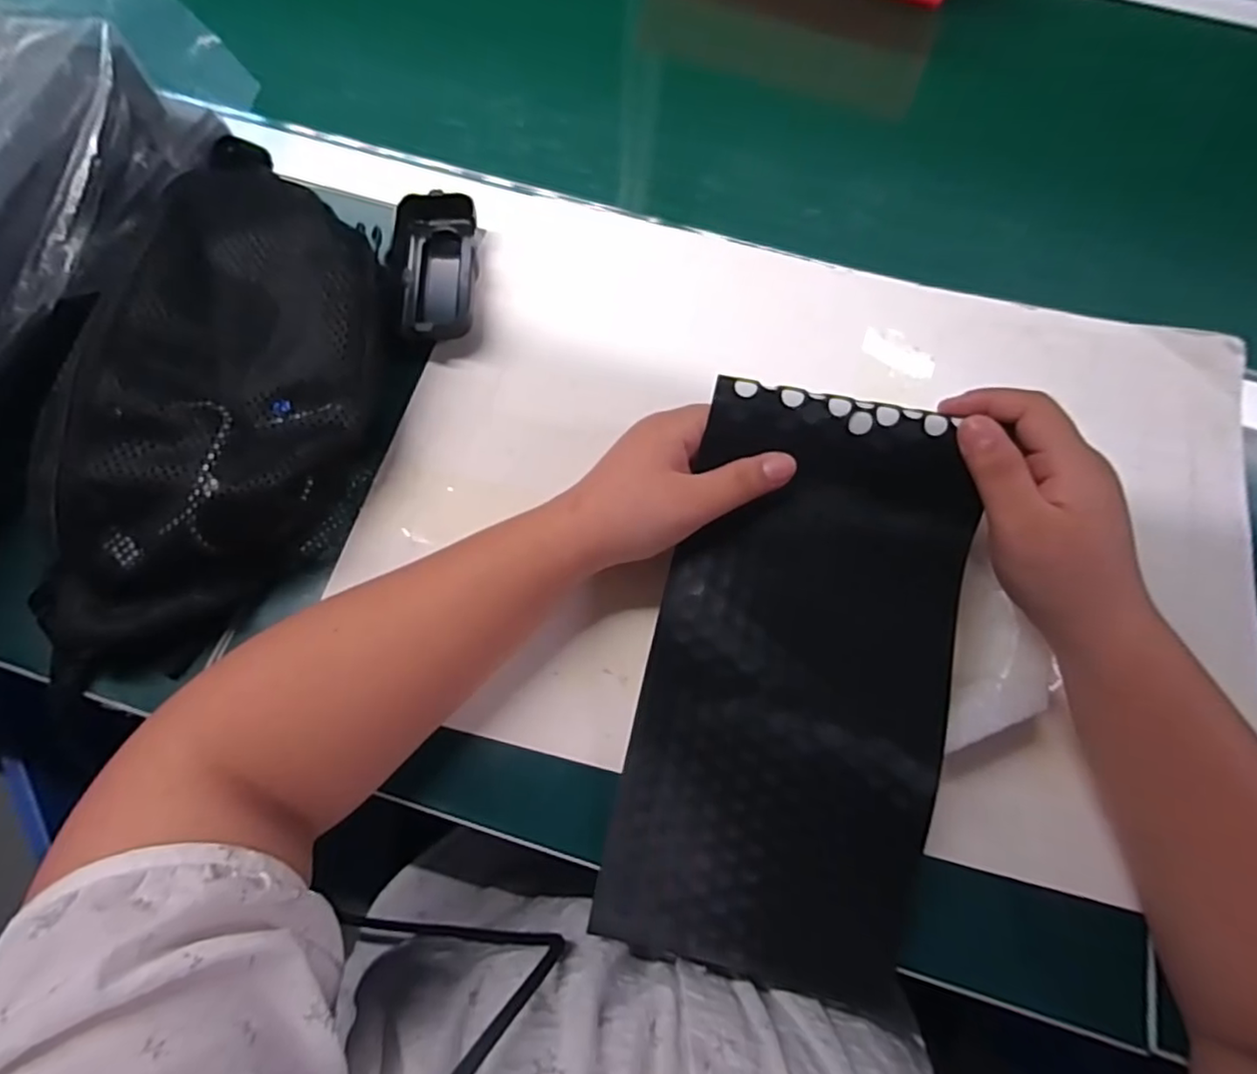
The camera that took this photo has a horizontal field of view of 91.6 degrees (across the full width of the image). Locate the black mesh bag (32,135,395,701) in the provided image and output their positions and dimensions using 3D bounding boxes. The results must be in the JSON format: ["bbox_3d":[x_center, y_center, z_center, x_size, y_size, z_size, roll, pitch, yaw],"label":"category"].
[{"bbox_3d":[-0.201,-0.066,0.318,0.124,0.080,0.282,10,69,1],"label":"black mesh bag"}]

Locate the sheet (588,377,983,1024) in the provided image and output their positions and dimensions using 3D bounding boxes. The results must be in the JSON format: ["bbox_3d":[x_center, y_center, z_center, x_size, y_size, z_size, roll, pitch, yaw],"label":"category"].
[{"bbox_3d":[0.075,0.067,0.276,0.131,0.023,0.257,13,84,10],"label":"sheet"}]

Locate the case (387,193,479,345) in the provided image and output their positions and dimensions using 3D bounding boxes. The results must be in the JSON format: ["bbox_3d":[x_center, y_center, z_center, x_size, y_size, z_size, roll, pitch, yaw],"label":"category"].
[{"bbox_3d":[-0.122,-0.167,0.387,0.051,0.026,0.110,-4,70,-4],"label":"case"}]

